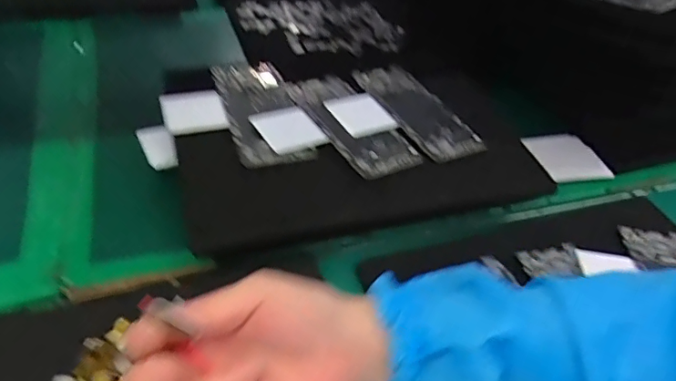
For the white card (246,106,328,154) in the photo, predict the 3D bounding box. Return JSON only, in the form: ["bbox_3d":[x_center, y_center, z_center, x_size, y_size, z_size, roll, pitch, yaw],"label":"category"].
[{"bbox_3d":[-0.051,-0.062,0.515,0.060,0.007,0.065,-19,49,-26],"label":"white card"}]

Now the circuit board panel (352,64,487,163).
[{"bbox_3d":[0.088,-0.090,0.568,0.072,0.013,0.161,-19,49,-26],"label":"circuit board panel"}]

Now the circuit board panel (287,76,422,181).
[{"bbox_3d":[0.012,-0.073,0.536,0.073,0.006,0.162,-20,49,-27],"label":"circuit board panel"}]

